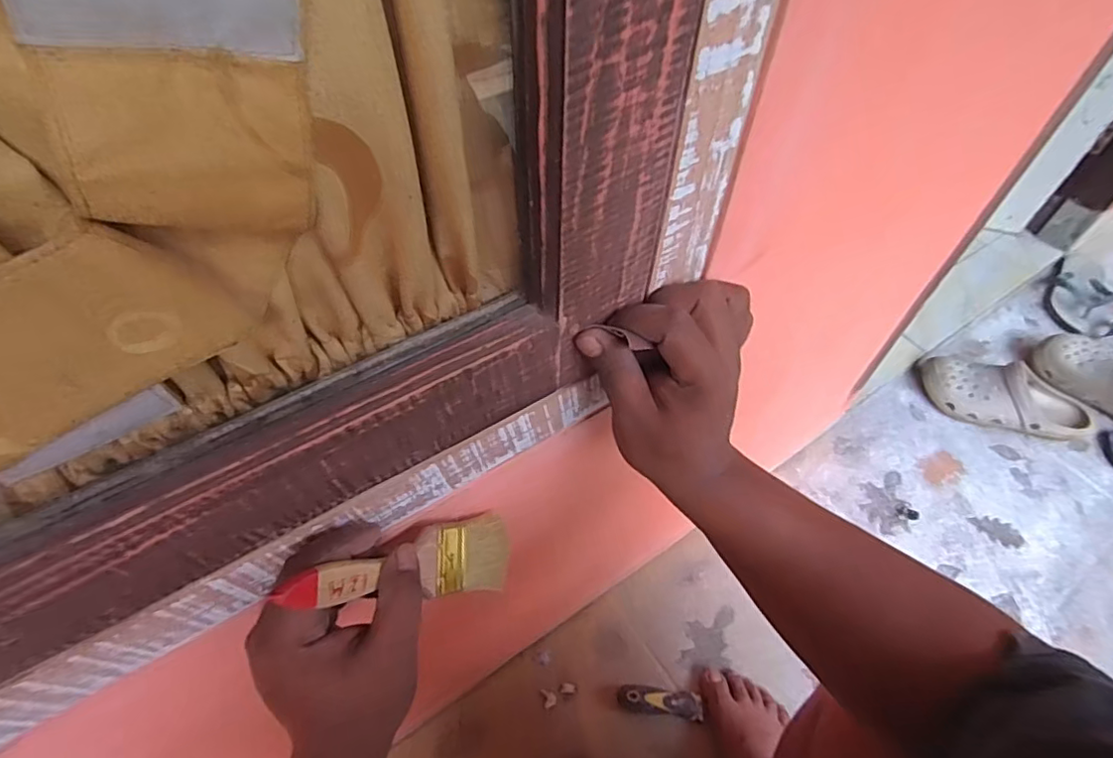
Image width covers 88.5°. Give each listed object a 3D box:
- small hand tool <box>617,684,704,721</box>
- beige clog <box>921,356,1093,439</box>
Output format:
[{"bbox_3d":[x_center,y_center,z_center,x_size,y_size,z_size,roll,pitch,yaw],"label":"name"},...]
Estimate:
[{"bbox_3d":[0.142,0.437,0.775,0.113,0.028,0.033,5,53,3],"label":"small hand tool"},{"bbox_3d":[0.820,0.032,1.033,0.274,0.080,0.115,19,55,13],"label":"beige clog"}]

